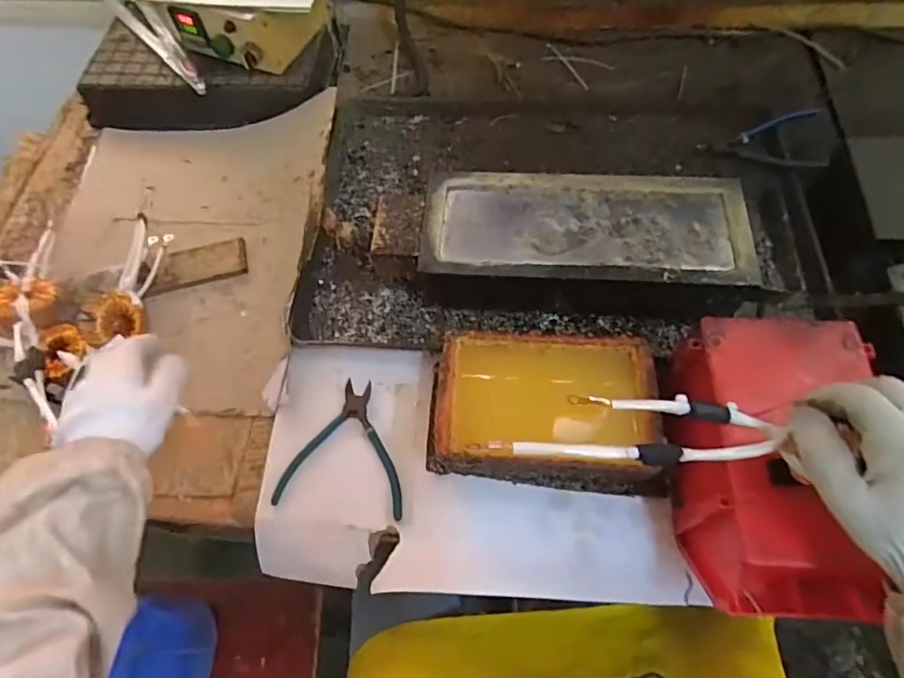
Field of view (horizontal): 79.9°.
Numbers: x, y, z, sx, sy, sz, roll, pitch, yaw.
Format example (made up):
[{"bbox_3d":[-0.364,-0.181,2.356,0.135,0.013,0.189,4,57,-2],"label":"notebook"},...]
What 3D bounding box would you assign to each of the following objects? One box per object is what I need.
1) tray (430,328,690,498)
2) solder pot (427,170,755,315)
[{"bbox_3d":[0.093,0.067,0.524,0.216,0.065,0.133,3,61,4],"label":"tray"},{"bbox_3d":[0.140,-0.104,0.605,0.336,0.086,0.150,4,62,5],"label":"solder pot"}]

